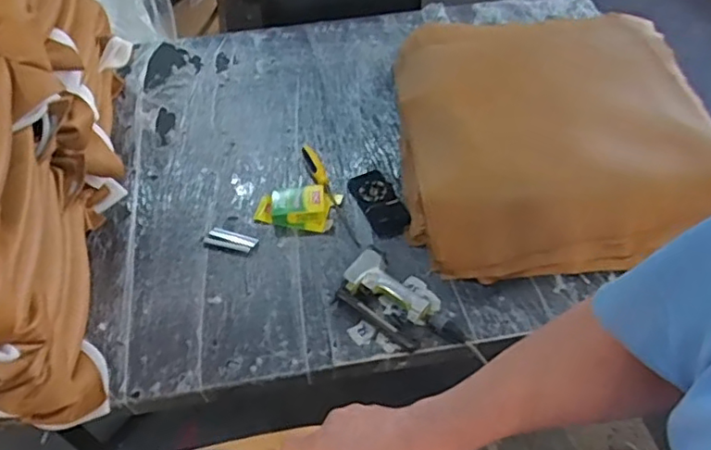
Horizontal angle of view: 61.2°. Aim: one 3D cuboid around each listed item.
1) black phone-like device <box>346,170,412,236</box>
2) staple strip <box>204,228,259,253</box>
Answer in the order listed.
[{"bbox_3d":[0.052,-0.054,1.269,0.085,0.019,0.180,-22,53,-16],"label":"black phone-like device"},{"bbox_3d":[-0.248,0.030,1.198,0.103,0.005,0.046,17,53,15],"label":"staple strip"}]

